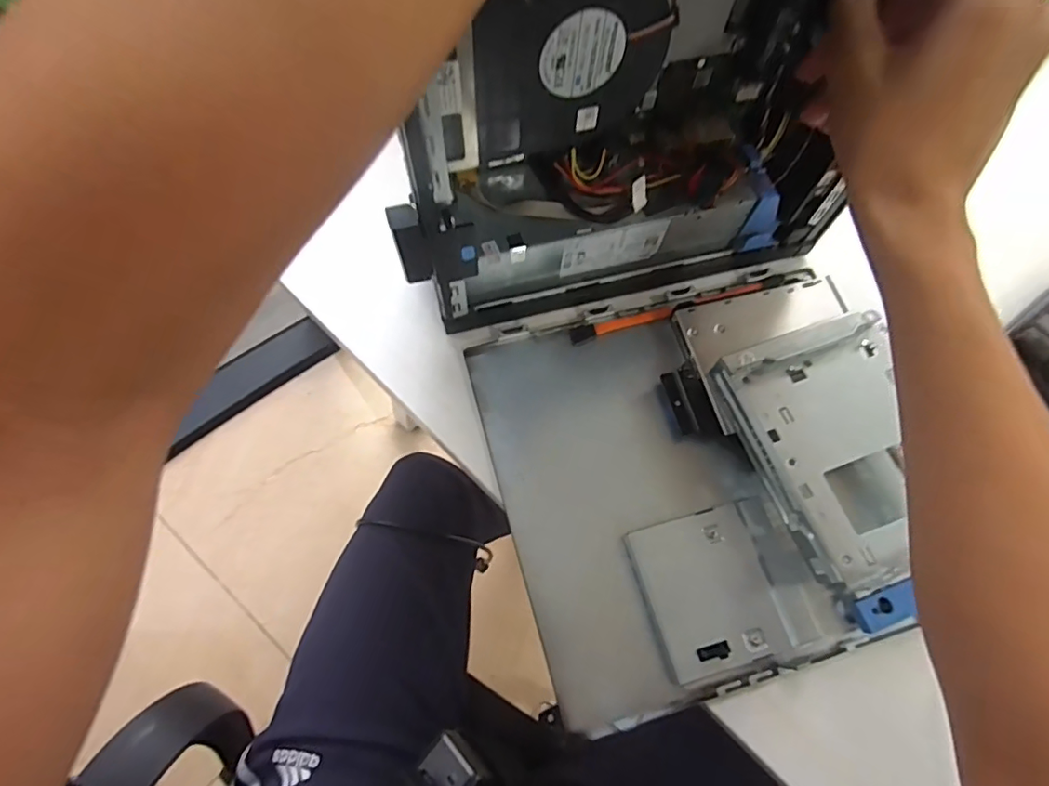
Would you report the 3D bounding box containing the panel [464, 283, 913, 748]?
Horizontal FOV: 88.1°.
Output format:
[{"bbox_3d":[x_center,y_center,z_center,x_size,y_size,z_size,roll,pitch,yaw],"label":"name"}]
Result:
[{"bbox_3d":[0.129,0.047,0.360,0.286,0.044,0.264,-13,70,-8],"label":"panel"}]

